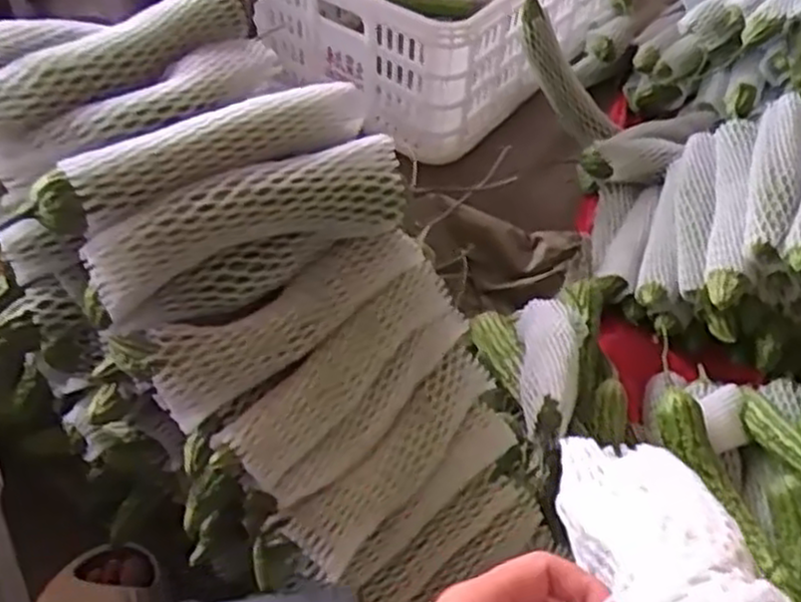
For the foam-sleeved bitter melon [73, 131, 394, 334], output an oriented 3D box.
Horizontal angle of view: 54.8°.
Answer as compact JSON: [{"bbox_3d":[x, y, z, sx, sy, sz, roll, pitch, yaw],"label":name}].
[{"bbox_3d":[-0.107,-0.058,0.558,0.238,0.064,0.048,-24,55,-21],"label":"foam-sleeved bitter melon"}]

